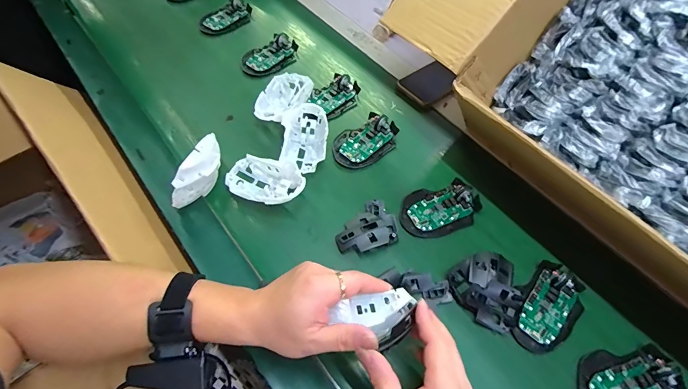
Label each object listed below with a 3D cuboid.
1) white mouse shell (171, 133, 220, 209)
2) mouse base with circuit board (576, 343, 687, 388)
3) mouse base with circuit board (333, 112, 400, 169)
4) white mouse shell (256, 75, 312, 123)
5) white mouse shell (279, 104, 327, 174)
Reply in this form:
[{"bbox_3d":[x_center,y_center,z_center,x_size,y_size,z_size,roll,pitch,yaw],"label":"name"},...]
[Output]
[{"bbox_3d":[-0.189,-0.025,0.489,0.026,0.073,0.101,19,57,8],"label":"white mouse shell"},{"bbox_3d":[0.310,0.206,0.392,0.116,0.025,0.073,-7,57,-9],"label":"mouse base with circuit board"},{"bbox_3d":[0.034,-0.088,0.565,0.113,0.025,0.073,-35,65,-24],"label":"mouse base with circuit board"},{"bbox_3d":[-0.097,-0.156,0.595,0.068,0.031,0.115,18,57,8],"label":"white mouse shell"},{"bbox_3d":[-0.059,-0.084,0.547,0.066,0.035,0.110,1,56,-4],"label":"white mouse shell"}]

